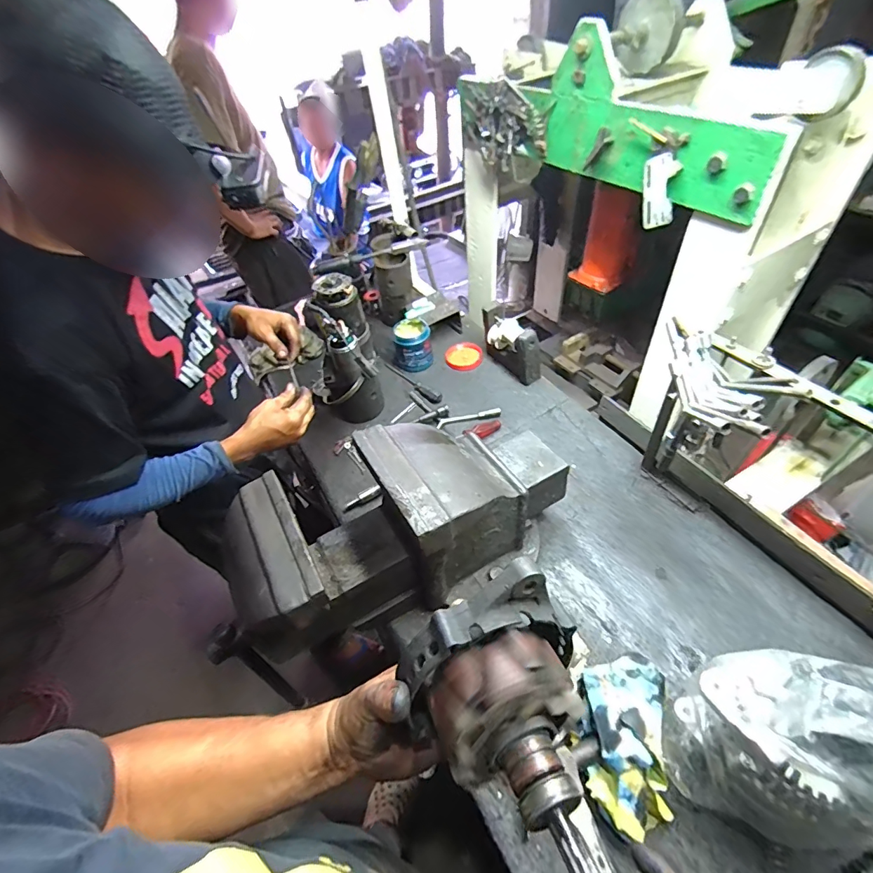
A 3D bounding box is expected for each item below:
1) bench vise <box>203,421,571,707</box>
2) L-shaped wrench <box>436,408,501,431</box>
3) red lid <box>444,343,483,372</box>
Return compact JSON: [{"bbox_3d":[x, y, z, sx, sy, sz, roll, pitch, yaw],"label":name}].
[{"bbox_3d":[-0.053,0.128,0.643,0.541,0.235,0.183,-26,50,-17],"label":"bench vise"},{"bbox_3d":[0.073,-0.042,0.999,0.145,0.014,0.026,-11,47,-3],"label":"L-shaped wrench"},{"bbox_3d":[0.070,-0.204,1.143,0.097,0.016,0.091,-3,47,4],"label":"red lid"}]

